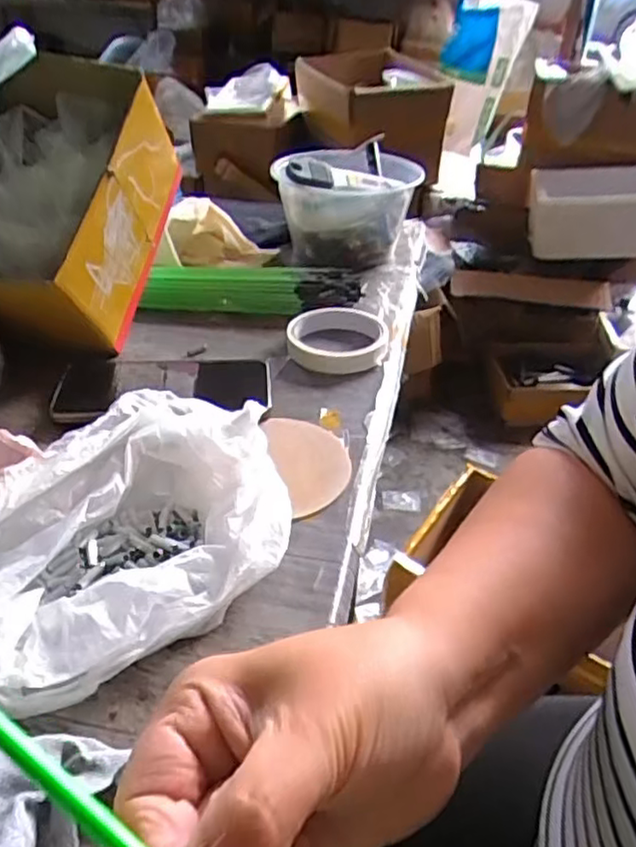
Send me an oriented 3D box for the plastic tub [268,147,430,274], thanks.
[{"bbox_3d":[0.033,-0.249,0.769,0.161,0.109,0.132,-3,36,-8],"label":"plastic tub"}]

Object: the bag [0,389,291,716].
[{"bbox_3d":[-0.101,0.063,0.362,0.133,0.054,0.209,21,40,24],"label":"bag"}]

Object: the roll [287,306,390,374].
[{"bbox_3d":[0.016,-0.075,0.594,0.086,0.023,0.086,2,36,-1],"label":"roll"}]

